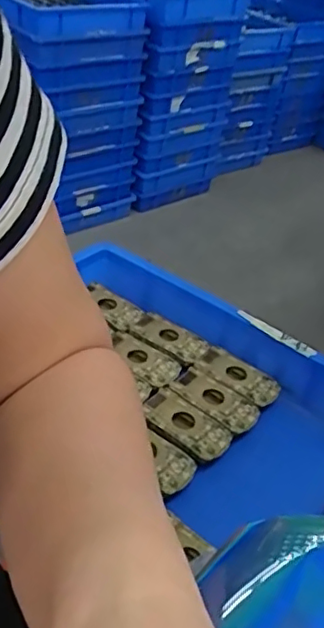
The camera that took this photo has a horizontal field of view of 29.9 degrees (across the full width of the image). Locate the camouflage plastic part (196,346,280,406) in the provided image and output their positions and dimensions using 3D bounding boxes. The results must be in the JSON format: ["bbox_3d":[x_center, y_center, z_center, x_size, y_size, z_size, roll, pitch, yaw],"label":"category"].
[{"bbox_3d":[0.088,0.073,0.712,0.098,0.014,0.055,28,41,25],"label":"camouflage plastic part"}]

